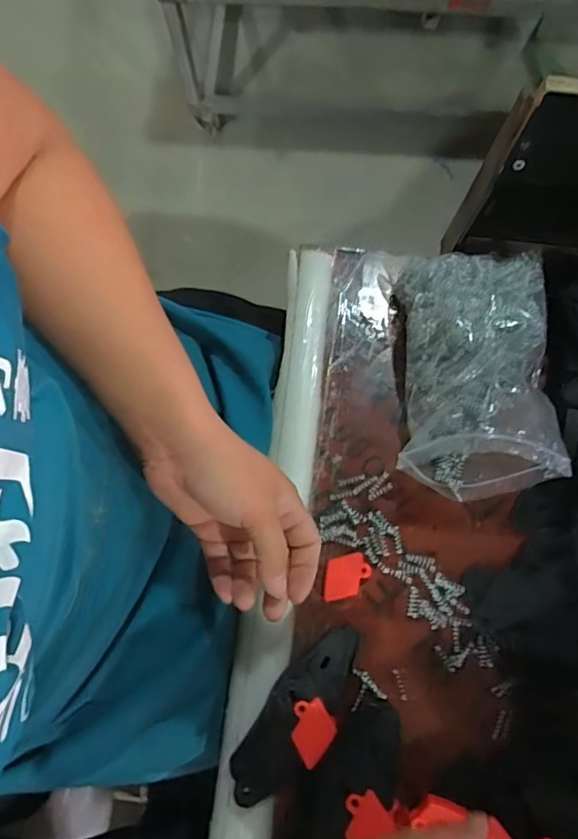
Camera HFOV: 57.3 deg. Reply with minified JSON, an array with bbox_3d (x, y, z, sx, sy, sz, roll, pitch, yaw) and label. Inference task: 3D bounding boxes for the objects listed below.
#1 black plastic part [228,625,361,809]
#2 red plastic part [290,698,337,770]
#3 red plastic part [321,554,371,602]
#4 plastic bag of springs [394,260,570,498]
[{"bbox_3d":[0.005,0.205,0.372,0.042,0.024,0.128,31,78,8],"label":"black plastic part"},{"bbox_3d":[0.015,0.213,0.364,0.032,0.004,0.036,-38,79,-8],"label":"red plastic part"},{"bbox_3d":[0.044,0.122,0.410,0.039,0.004,0.031,-11,76,-2],"label":"red plastic part"},{"bbox_3d":[0.147,-0.042,0.409,0.117,0.079,0.197,3,76,1],"label":"plastic bag of springs"}]

